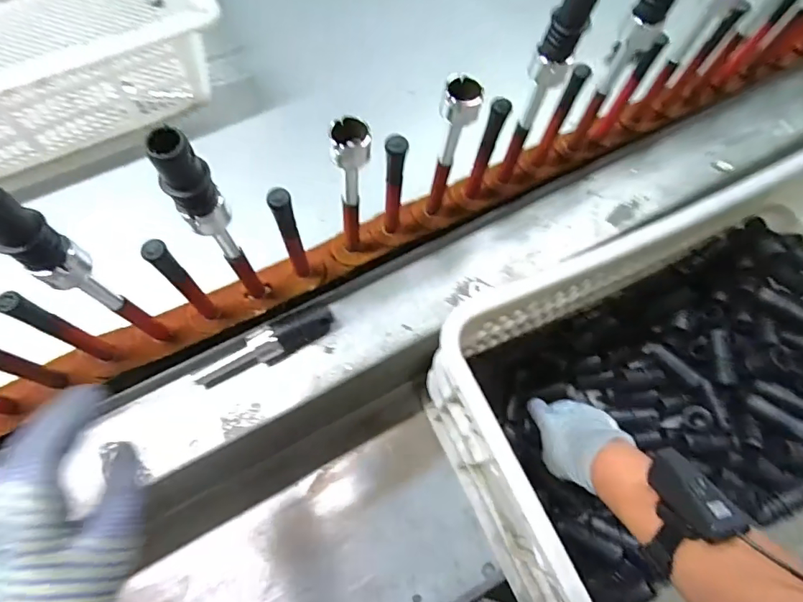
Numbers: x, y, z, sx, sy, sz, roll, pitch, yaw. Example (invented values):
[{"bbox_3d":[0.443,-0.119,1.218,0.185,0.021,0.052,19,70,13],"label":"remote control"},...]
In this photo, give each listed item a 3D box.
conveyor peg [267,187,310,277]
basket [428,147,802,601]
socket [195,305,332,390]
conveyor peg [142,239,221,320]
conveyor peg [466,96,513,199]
[{"bbox_3d":[-0.101,-0.059,0.445,0.017,0.139,0.013,-14,70,-8],"label":"conveyor peg"},{"bbox_3d":[0.344,0.101,0.542,0.560,0.268,0.380,-24,72,-11],"label":"basket"},{"bbox_3d":[-0.139,0.047,0.503,0.146,0.031,0.029,-30,73,-13],"label":"socket"},{"bbox_3d":[-0.193,-0.015,0.434,0.015,0.143,0.016,43,73,13],"label":"conveyor peg"},{"bbox_3d":[0.088,-0.154,0.506,0.017,0.142,0.019,19,69,5],"label":"conveyor peg"}]

